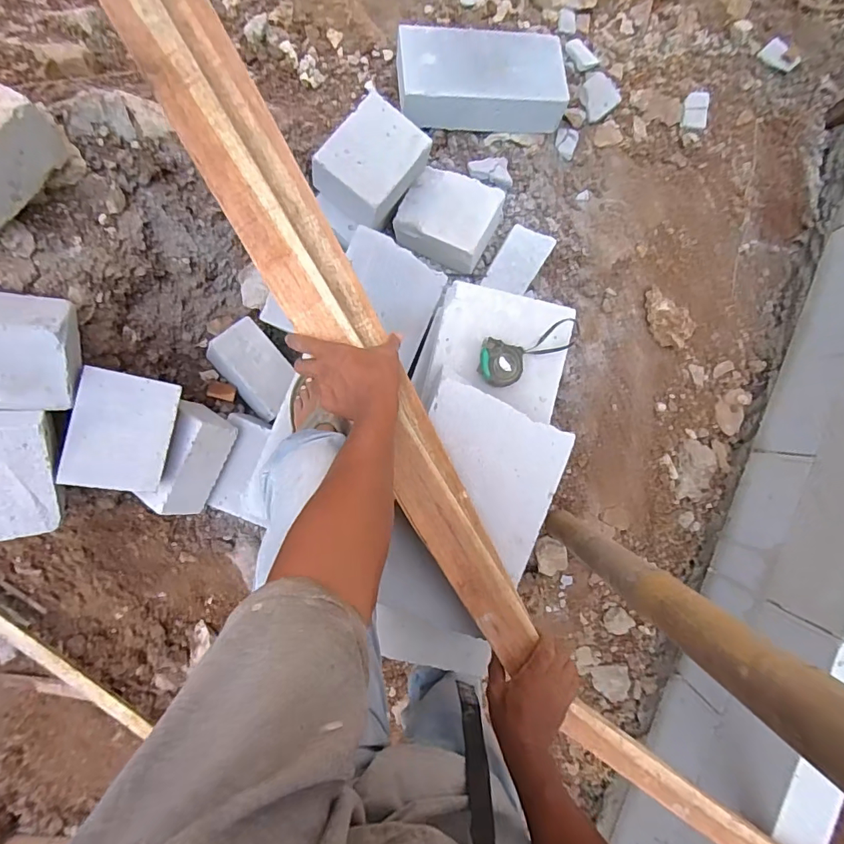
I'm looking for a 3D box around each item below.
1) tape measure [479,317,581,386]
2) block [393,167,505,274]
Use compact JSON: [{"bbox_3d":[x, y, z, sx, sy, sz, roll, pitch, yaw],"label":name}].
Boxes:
[{"bbox_3d":[0.163,-0.100,0.708,0.162,0.036,0.071,-14,89,0],"label":"tape measure"},{"bbox_3d":[0.057,-0.452,1.068,0.205,0.110,0.190,24,89,0],"label":"block"}]

